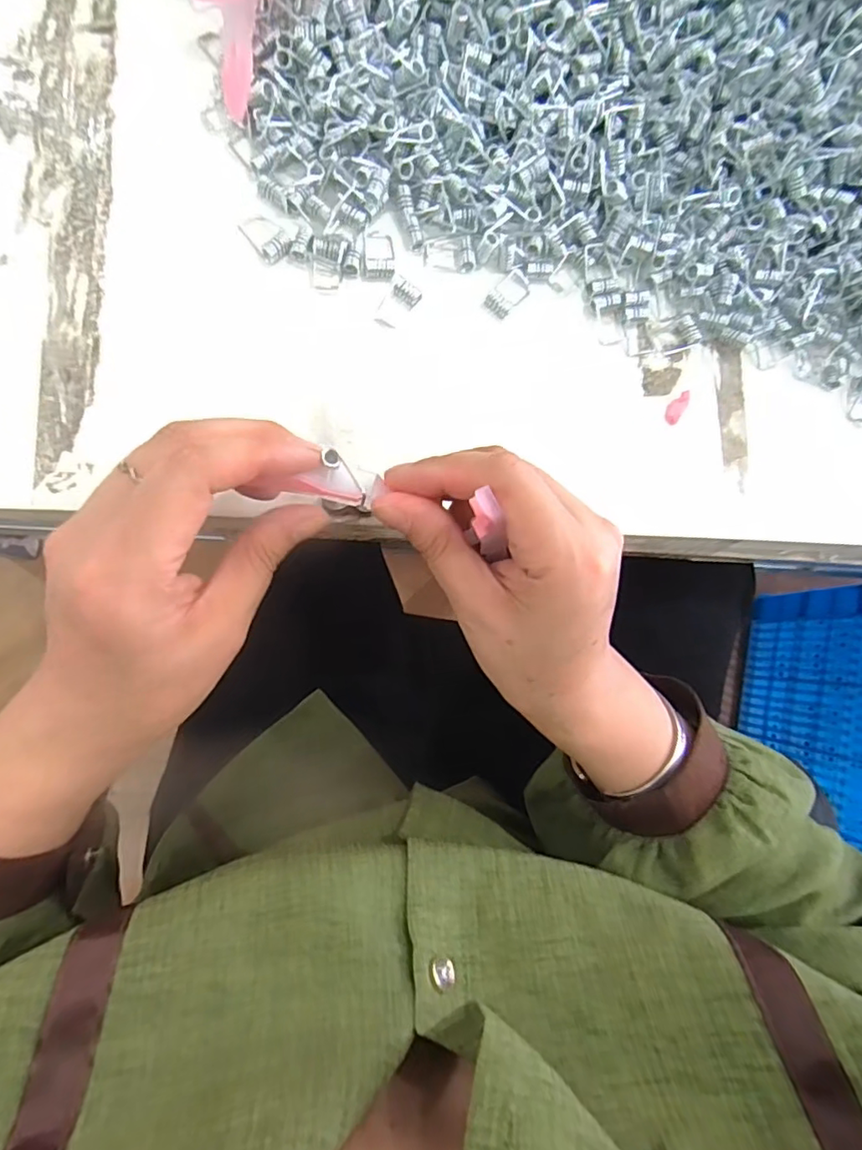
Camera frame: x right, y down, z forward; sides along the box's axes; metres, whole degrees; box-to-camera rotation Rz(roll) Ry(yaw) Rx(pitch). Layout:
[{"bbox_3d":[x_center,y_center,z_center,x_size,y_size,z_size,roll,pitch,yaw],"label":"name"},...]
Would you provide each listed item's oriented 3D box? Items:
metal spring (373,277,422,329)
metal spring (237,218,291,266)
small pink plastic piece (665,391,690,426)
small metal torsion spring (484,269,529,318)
[{"bbox_3d":[-0.014,-0.123,0.258,0.013,0.004,0.023,30,80,-4],"label":"metal spring"},{"bbox_3d":[-0.073,-0.151,0.252,0.016,0.007,0.024,-38,90,-11],"label":"metal spring"},{"bbox_3d":[0.119,-0.081,0.274,0.007,0.004,0.017,29,83,-3],"label":"small pink plastic piece"},{"bbox_3d":[0.036,-0.133,0.265,0.013,0.006,0.024,40,80,-3],"label":"small metal torsion spring"}]

